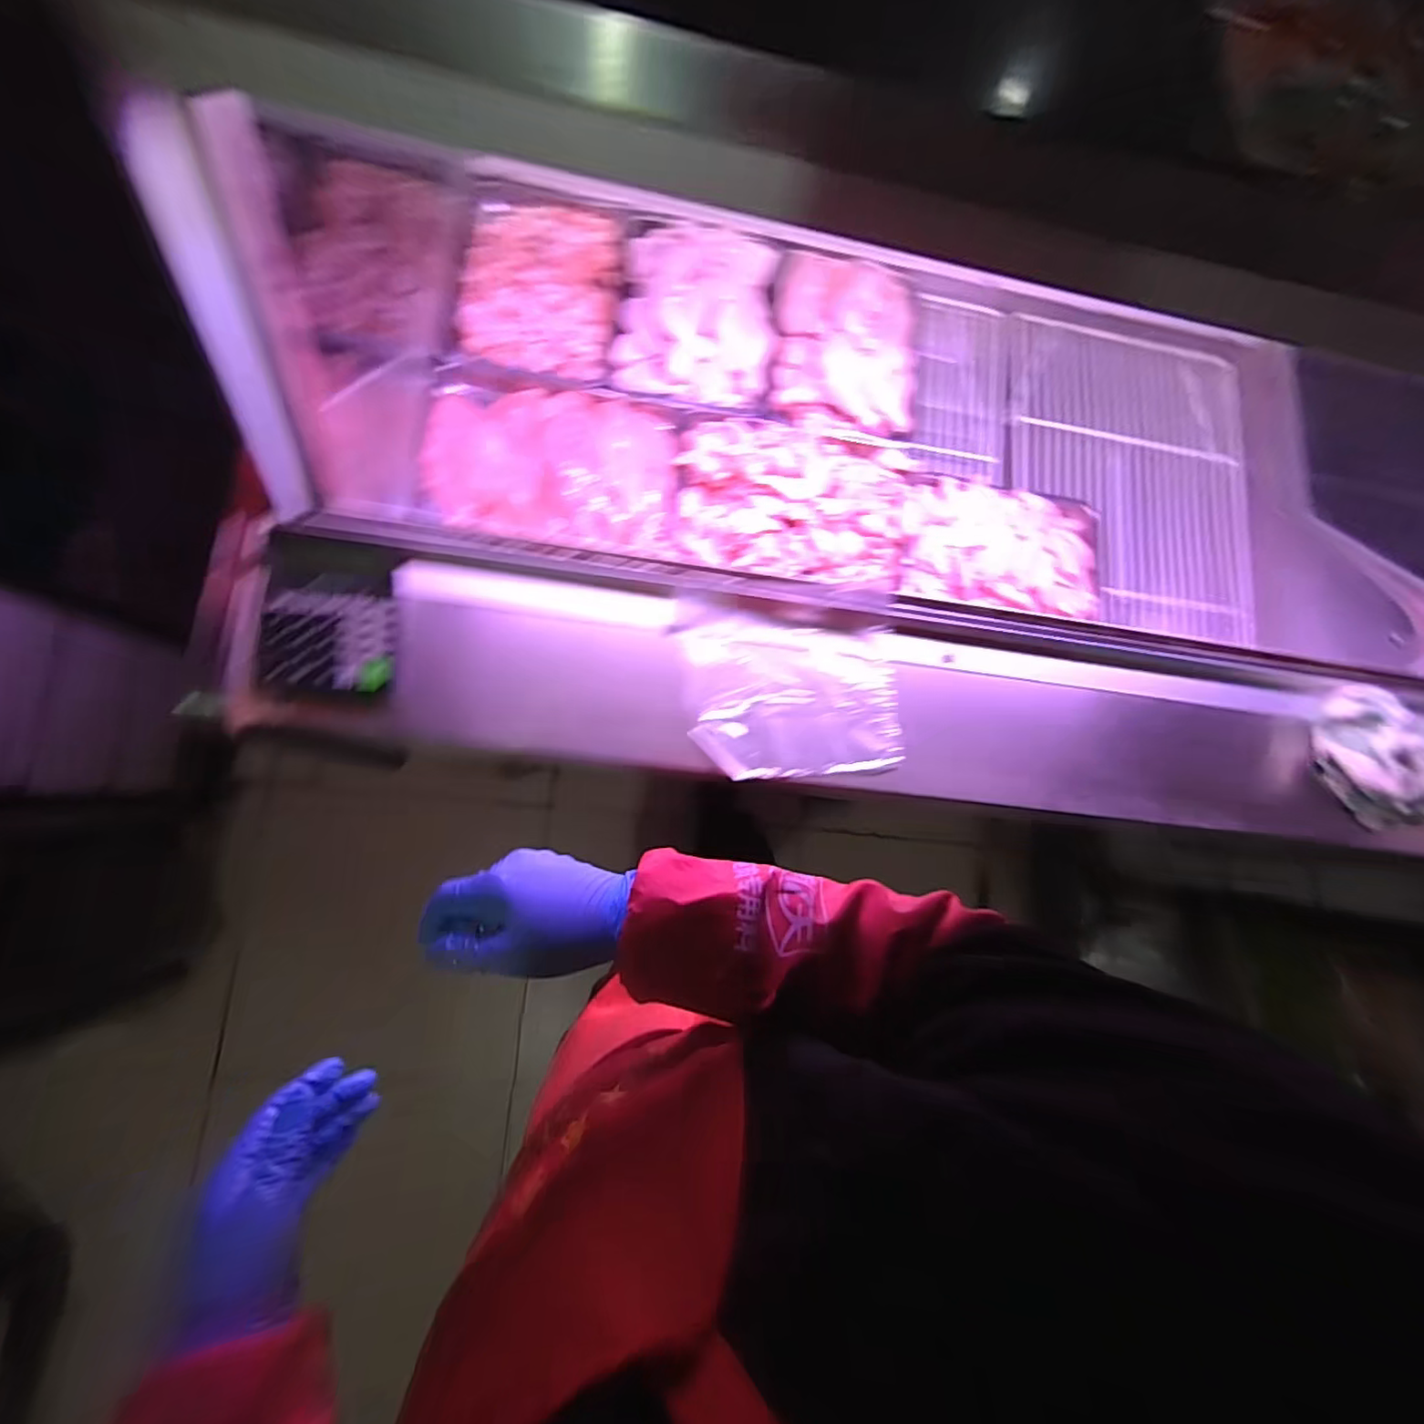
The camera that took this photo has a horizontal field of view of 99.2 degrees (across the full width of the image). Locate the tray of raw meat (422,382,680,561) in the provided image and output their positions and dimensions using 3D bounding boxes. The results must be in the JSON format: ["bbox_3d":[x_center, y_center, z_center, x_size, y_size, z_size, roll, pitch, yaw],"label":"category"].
[{"bbox_3d":[-0.237,-0.368,0.893,0.364,0.073,0.269,2,83,-6],"label":"tray of raw meat"}]

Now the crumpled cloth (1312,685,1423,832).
[{"bbox_3d":[0.860,0.051,0.738,0.223,0.061,0.165,-3,84,-6],"label":"crumpled cloth"}]

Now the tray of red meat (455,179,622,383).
[{"bbox_3d":[-0.269,-0.690,0.964,0.242,0.051,0.338,4,83,-6],"label":"tray of red meat"}]

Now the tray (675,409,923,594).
[{"bbox_3d":[0.132,-0.346,0.919,0.354,0.099,0.273,5,83,-5],"label":"tray"}]

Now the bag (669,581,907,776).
[{"bbox_3d":[0.088,-0.030,0.656,0.239,0.024,0.199,-2,84,-6],"label":"bag"}]

